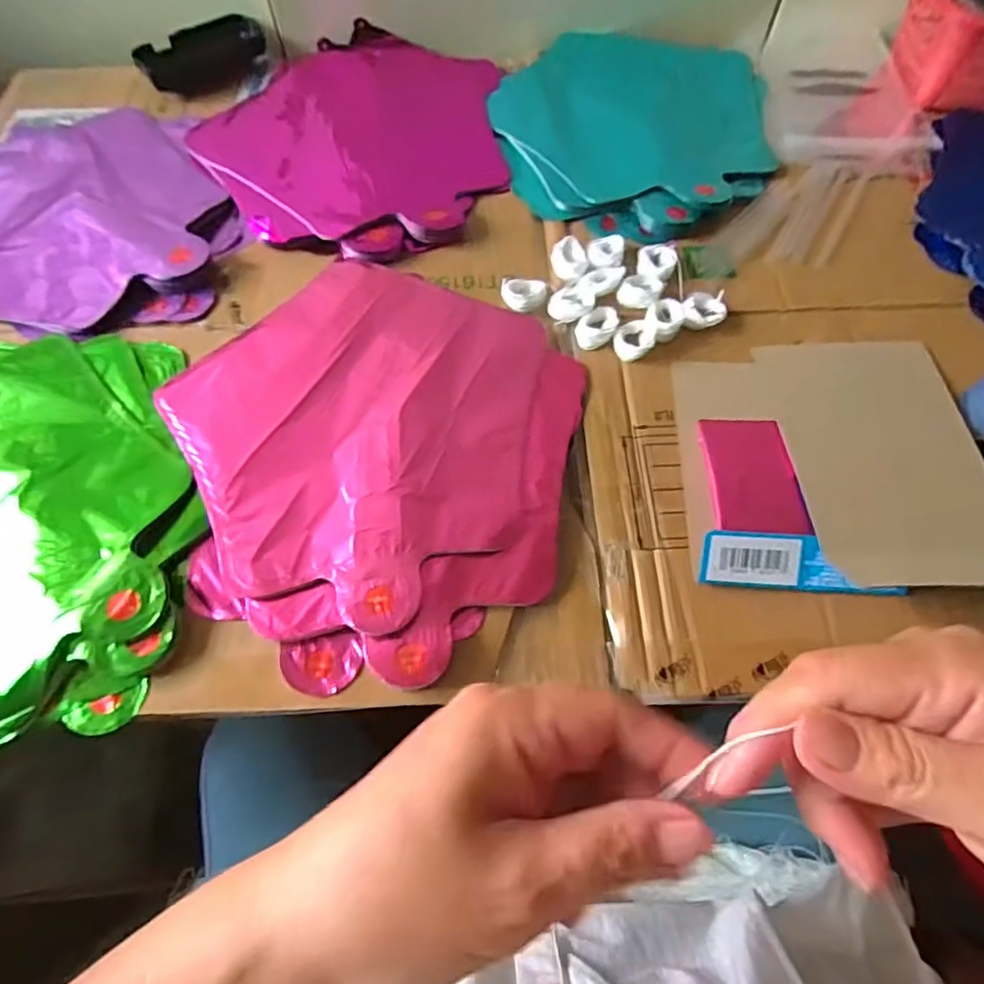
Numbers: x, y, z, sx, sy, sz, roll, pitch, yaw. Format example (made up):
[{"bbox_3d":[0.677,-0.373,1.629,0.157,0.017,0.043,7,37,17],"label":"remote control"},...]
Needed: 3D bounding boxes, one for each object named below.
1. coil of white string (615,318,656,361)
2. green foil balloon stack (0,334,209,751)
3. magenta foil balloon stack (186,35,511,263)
[{"bbox_3d":[0.093,-0.099,0.398,0.025,0.014,0.030,18,64,9],"label":"coil of white string"},{"bbox_3d":[-0.292,0.008,0.346,0.246,0.015,0.246,-2,63,-1],"label":"green foil balloon stack"},{"bbox_3d":[-0.107,-0.298,0.504,0.245,0.017,0.269,18,64,10],"label":"magenta foil balloon stack"}]

